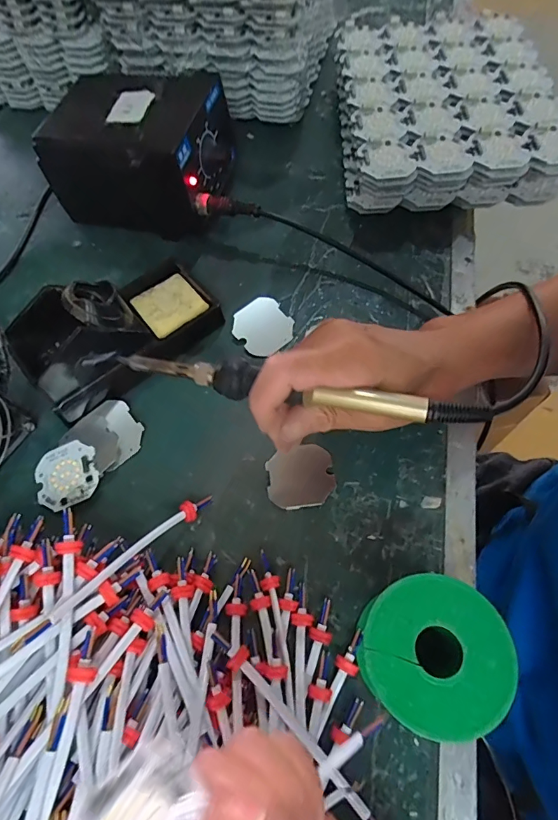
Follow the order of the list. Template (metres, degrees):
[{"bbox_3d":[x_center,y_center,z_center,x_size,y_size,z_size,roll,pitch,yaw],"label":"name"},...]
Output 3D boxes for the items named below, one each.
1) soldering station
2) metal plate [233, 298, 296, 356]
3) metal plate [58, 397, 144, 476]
[{"bbox_3d":[-0.124,-0.237,0.414,0.140,0.088,0.112,13,66,9],"label":"soldering station"},{"bbox_3d":[-0.013,-0.070,0.372,0.046,0.004,0.045,-40,84,-12],"label":"metal plate"},{"bbox_3d":[-0.130,0.020,0.334,0.049,0.008,0.047,1,72,-4],"label":"metal plate"}]

